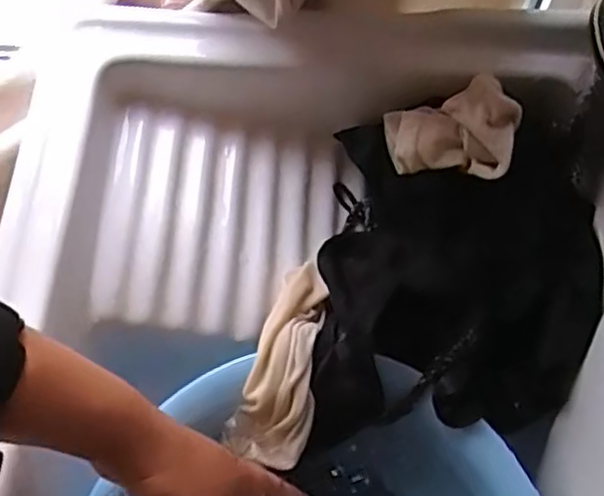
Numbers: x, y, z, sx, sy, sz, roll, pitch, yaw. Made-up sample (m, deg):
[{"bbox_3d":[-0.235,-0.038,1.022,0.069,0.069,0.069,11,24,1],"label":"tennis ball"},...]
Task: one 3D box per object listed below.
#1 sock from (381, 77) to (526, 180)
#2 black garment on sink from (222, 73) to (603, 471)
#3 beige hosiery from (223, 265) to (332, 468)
[{"bbox_3d":[0.108,-0.089,0.495,0.092,0.064,0.055,13,68,7],"label":"sock"},{"bbox_3d":[0.088,0.021,0.493,0.230,0.122,0.256,6,68,4],"label":"black garment on sink"},{"bbox_3d":[-0.013,0.084,0.514,0.056,0.030,0.153,12,73,7],"label":"beige hosiery"}]

